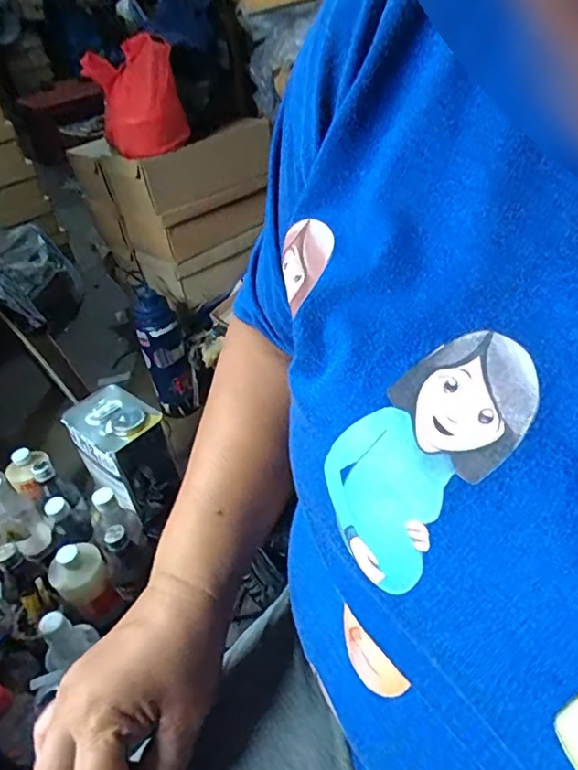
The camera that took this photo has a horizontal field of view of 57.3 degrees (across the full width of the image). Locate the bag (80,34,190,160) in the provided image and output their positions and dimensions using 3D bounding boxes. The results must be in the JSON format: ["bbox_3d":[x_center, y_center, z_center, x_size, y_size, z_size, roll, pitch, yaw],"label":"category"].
[{"bbox_3d":[-0.270,-0.516,0.957,0.148,0.175,0.147,-14,40,-8],"label":"bag"}]

